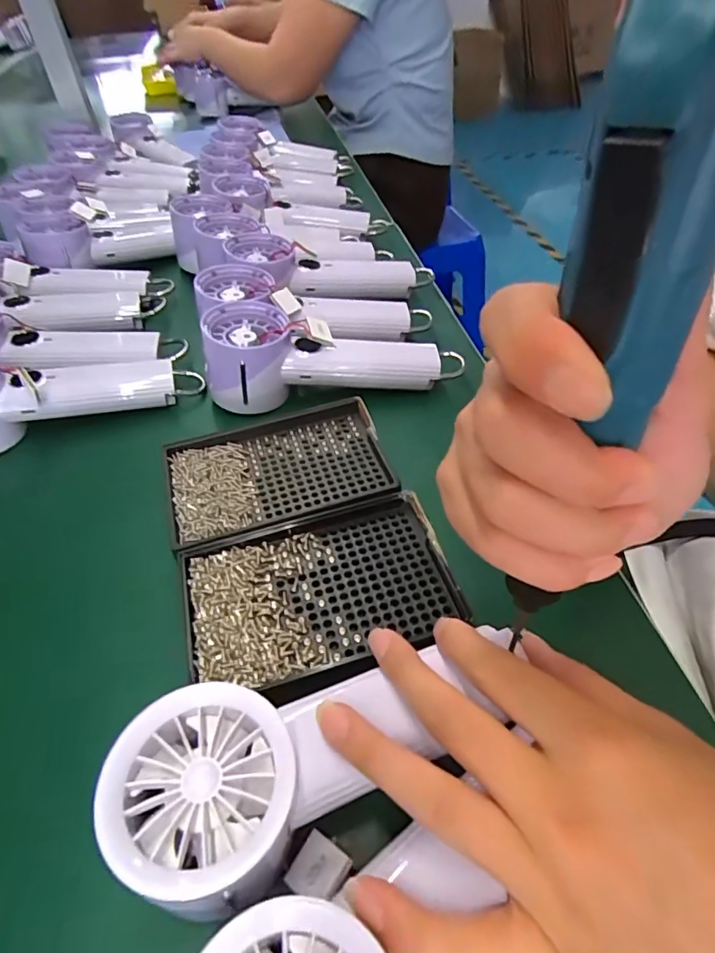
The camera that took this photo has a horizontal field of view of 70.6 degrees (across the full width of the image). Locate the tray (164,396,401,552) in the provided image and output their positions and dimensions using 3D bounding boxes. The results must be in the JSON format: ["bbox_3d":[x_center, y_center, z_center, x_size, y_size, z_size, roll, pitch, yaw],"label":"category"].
[{"bbox_3d":[-0.051,-0.004,0.323,0.136,0.010,0.093,-14,48,-10],"label":"tray"}]

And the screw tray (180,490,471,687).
[{"bbox_3d":[-0.020,0.059,0.265,0.136,0.014,0.090,-14,48,-10],"label":"screw tray"}]

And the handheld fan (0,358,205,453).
[{"bbox_3d":[-0.219,-0.065,0.369,0.191,0.054,0.065,-11,48,-7],"label":"handheld fan"}]

